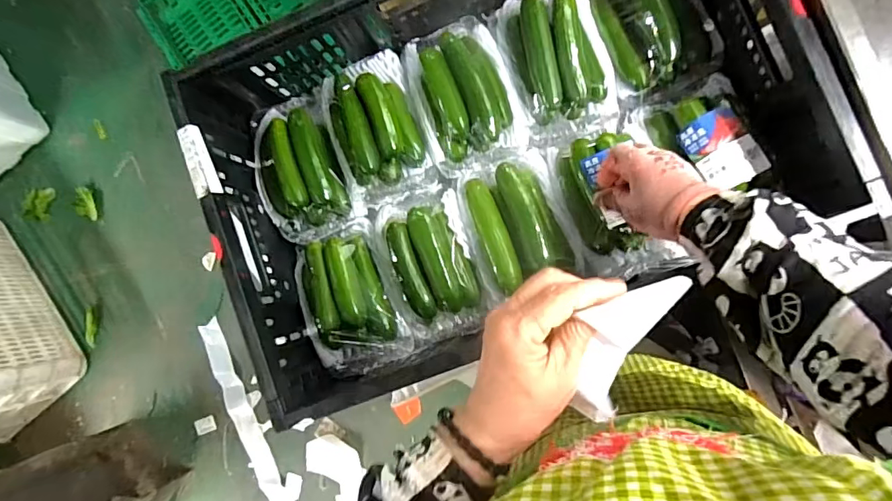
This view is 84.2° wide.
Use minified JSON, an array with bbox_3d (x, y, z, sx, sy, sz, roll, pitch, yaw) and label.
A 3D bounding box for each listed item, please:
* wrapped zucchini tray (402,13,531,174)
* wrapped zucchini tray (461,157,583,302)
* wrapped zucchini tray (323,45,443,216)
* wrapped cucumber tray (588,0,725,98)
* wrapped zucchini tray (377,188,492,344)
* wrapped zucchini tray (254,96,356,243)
[{"bbox_3d":[0.015,-0.188,0.576,0.116,0.053,0.170,-23,86,8],"label":"wrapped zucchini tray"},{"bbox_3d":[0.079,-0.032,0.563,0.107,0.046,0.148,-22,86,8],"label":"wrapped zucchini tray"},{"bbox_3d":[-0.086,-0.141,0.591,0.112,0.060,0.193,-16,87,9],"label":"wrapped zucchini tray"},{"bbox_3d":[0.228,-0.266,0.552,0.107,0.055,0.162,-18,86,9],"label":"wrapped cucumber tray"},{"bbox_3d":[-0.018,0.019,0.583,0.109,0.059,0.167,-20,86,8],"label":"wrapped zucchini tray"},{"bbox_3d":[-0.184,-0.107,0.614,0.107,0.064,0.179,-18,86,8],"label":"wrapped zucchini tray"}]

